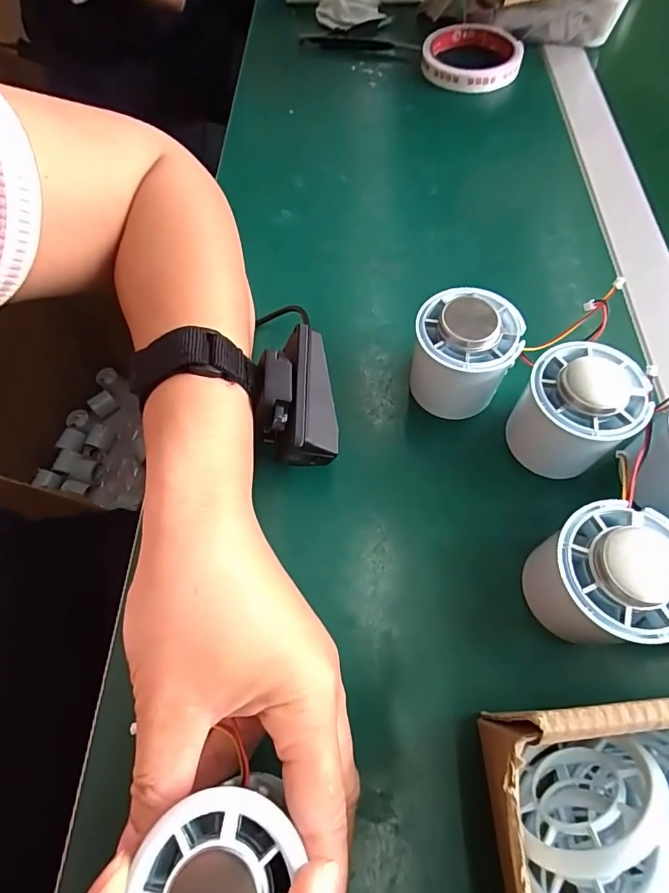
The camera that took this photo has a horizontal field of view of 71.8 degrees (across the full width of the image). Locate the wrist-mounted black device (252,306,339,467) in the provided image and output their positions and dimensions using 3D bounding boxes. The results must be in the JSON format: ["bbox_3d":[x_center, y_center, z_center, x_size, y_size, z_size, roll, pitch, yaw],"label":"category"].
[{"bbox_3d":[-0.020,-0.030,0.240,0.038,0.035,0.070,-5,64,0],"label":"wrist-mounted black device"}]

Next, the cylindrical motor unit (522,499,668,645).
[{"bbox_3d":[0.118,0.057,0.201,0.052,0.059,0.052,-1,64,2],"label":"cylindrical motor unit"}]

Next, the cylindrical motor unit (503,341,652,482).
[{"bbox_3d":[0.122,-0.016,0.239,0.051,0.055,0.056,-1,64,2],"label":"cylindrical motor unit"}]

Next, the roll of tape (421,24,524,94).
[{"bbox_3d":[0.131,-0.374,0.446,0.091,0.020,0.089,-1,64,2],"label":"roll of tape"}]

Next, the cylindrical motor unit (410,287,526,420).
[{"bbox_3d":[0.071,-0.051,0.256,0.052,0.058,0.048,-1,64,2],"label":"cylindrical motor unit"}]

